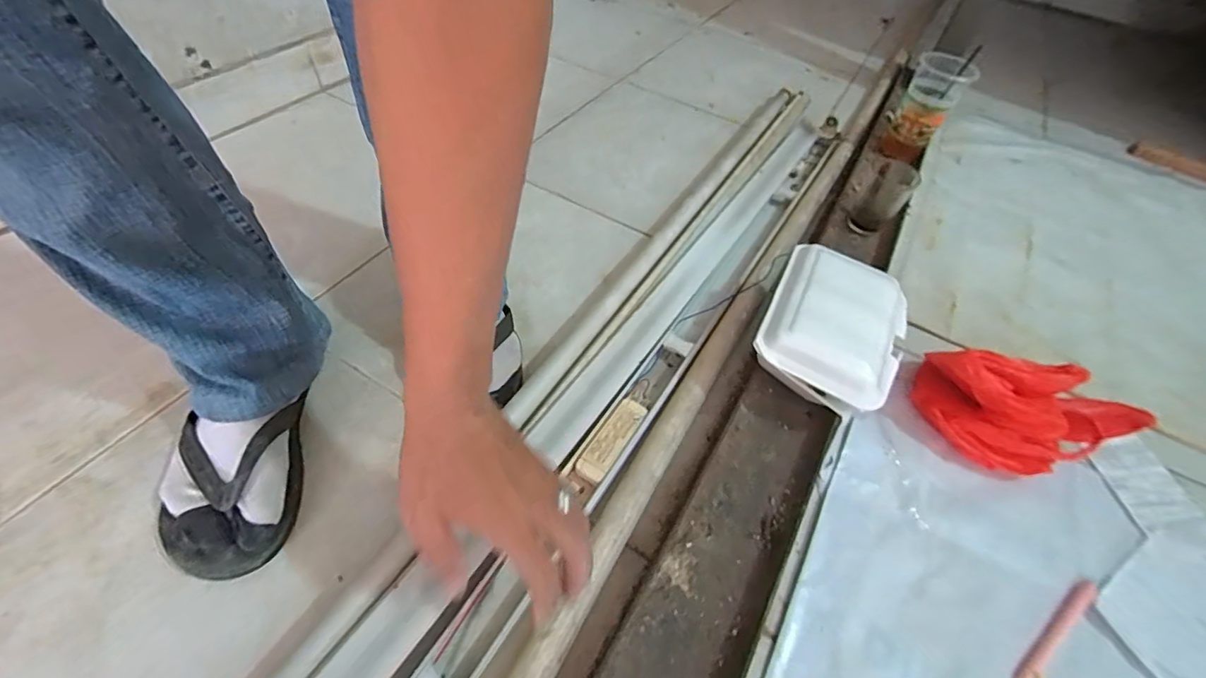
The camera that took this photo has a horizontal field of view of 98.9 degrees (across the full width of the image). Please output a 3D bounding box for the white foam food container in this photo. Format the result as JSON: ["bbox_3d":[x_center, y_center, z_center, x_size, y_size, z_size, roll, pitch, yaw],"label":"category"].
[{"bbox_3d":[0.243,-0.013,0.545,0.136,0.070,0.180,26,53,14],"label":"white foam food container"}]

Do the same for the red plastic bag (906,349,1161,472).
[{"bbox_3d":[0.448,0.068,0.551,0.194,0.110,0.129,-8,52,-12],"label":"red plastic bag"}]

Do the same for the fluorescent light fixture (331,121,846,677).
[{"bbox_3d":[0.068,0.009,0.601,0.092,0.056,1.168,29,54,17],"label":"fluorescent light fixture"}]

